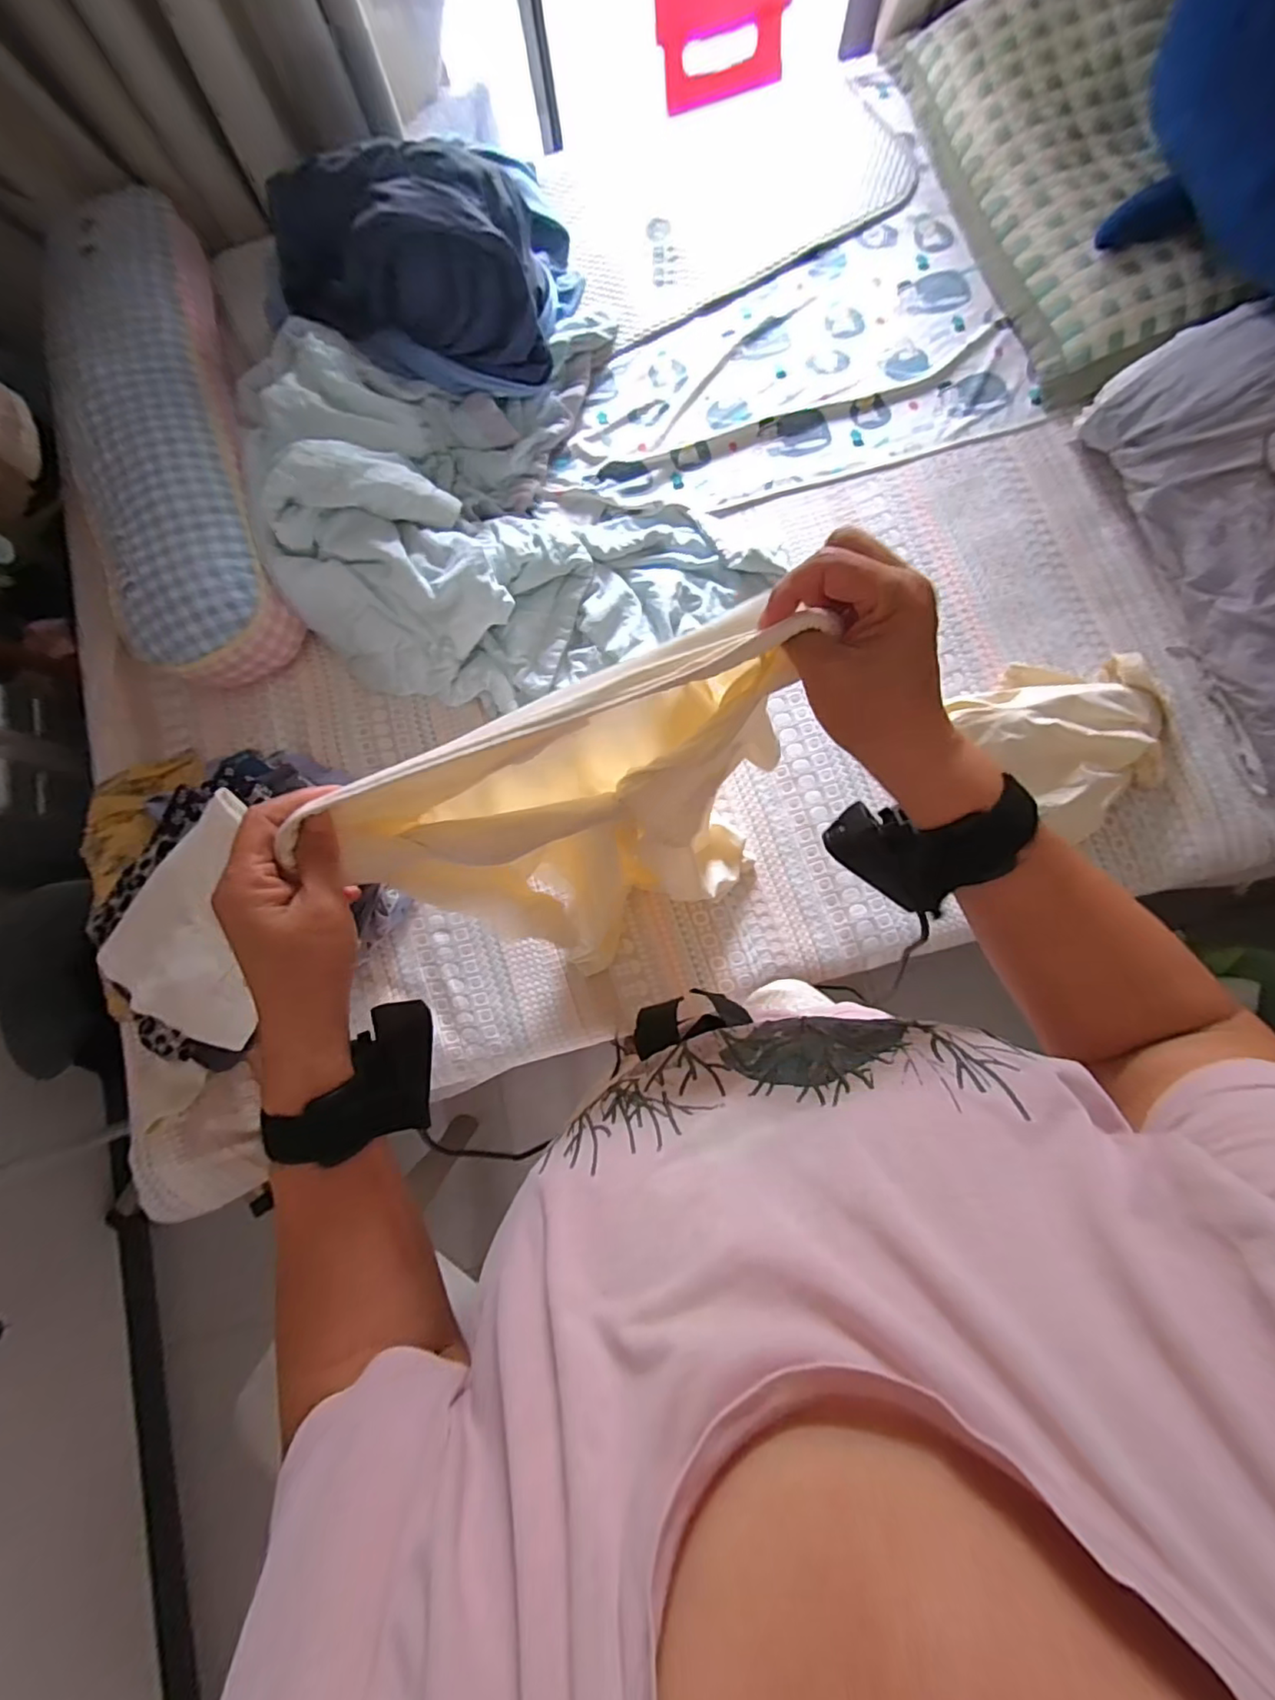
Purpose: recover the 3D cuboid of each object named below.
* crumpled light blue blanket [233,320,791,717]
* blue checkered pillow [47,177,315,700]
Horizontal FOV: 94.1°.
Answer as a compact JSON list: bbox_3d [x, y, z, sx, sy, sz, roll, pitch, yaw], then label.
[{"bbox_3d":[-0.226,-0.513,0.861,0.634,0.167,0.599,-17,79,1],"label":"crumpled light blue blanket"},{"bbox_3d":[-0.744,-0.639,0.924,0.258,0.132,0.822,-18,79,1],"label":"blue checkered pillow"}]

